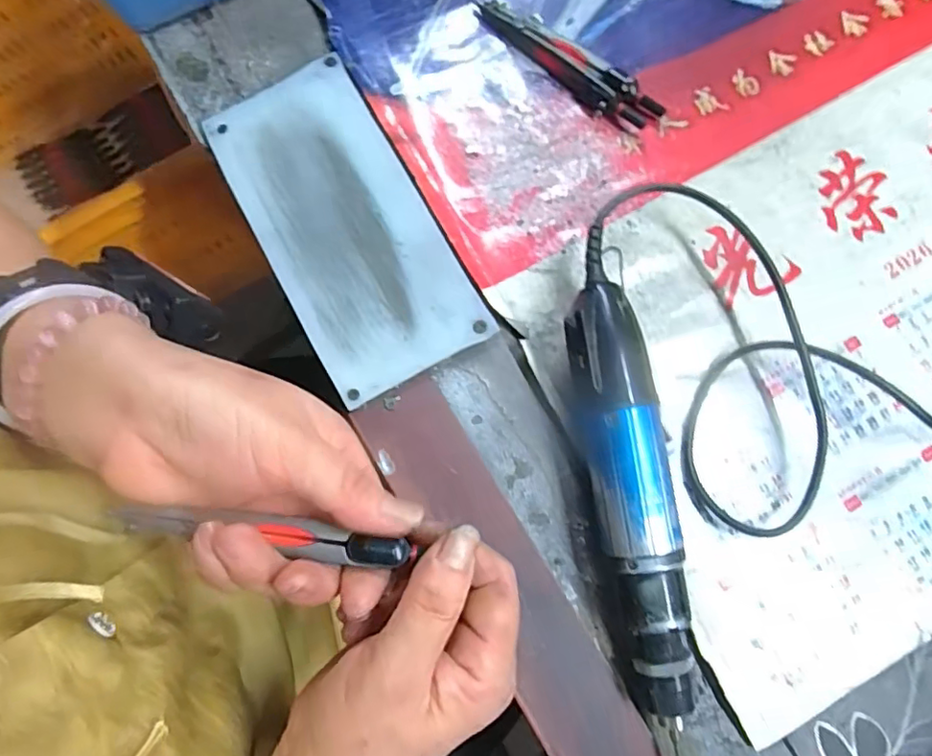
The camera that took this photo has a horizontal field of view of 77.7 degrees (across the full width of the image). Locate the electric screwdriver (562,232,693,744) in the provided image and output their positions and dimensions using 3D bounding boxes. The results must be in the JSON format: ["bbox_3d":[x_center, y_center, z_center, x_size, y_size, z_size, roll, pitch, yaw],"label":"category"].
[{"bbox_3d":[0.080,0.046,0.295,0.039,0.043,0.249,-9,80,-3],"label":"electric screwdriver"}]

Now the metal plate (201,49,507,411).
[{"bbox_3d":[-0.071,-0.089,0.334,0.091,0.006,0.196,-29,81,-5],"label":"metal plate"}]

